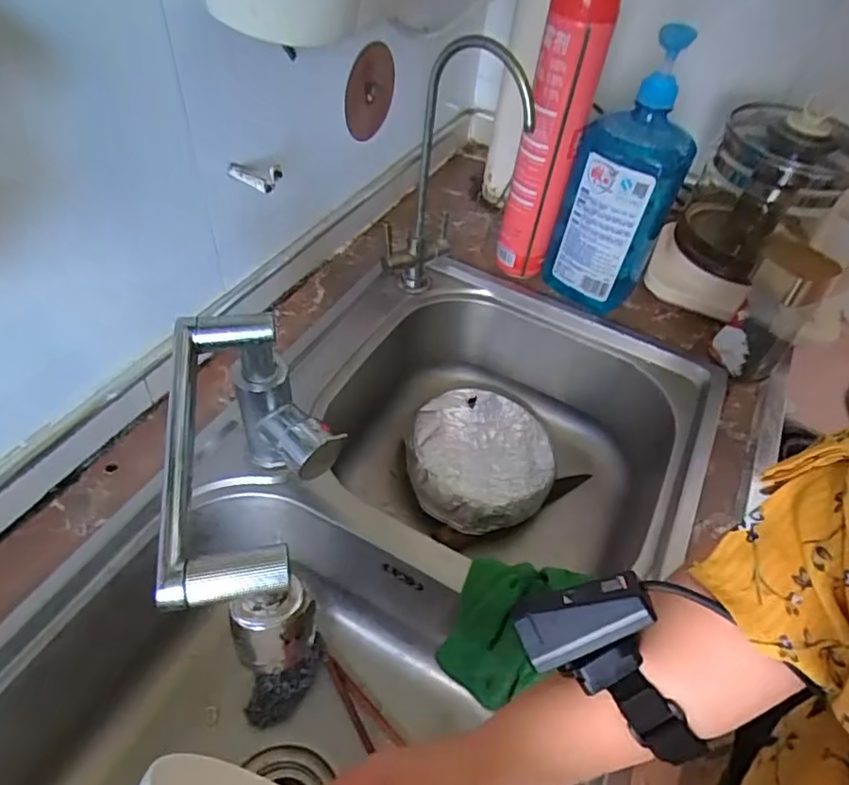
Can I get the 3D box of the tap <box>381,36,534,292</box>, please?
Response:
[{"bbox_3d":[0.022,-0.197,0.573,0.088,0.281,0.122,-14,53,-18],"label":"tap"}]

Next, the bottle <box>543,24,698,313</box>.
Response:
[{"bbox_3d":[0.211,-0.219,0.613,0.114,0.291,0.067,22,51,12],"label":"bottle"}]

